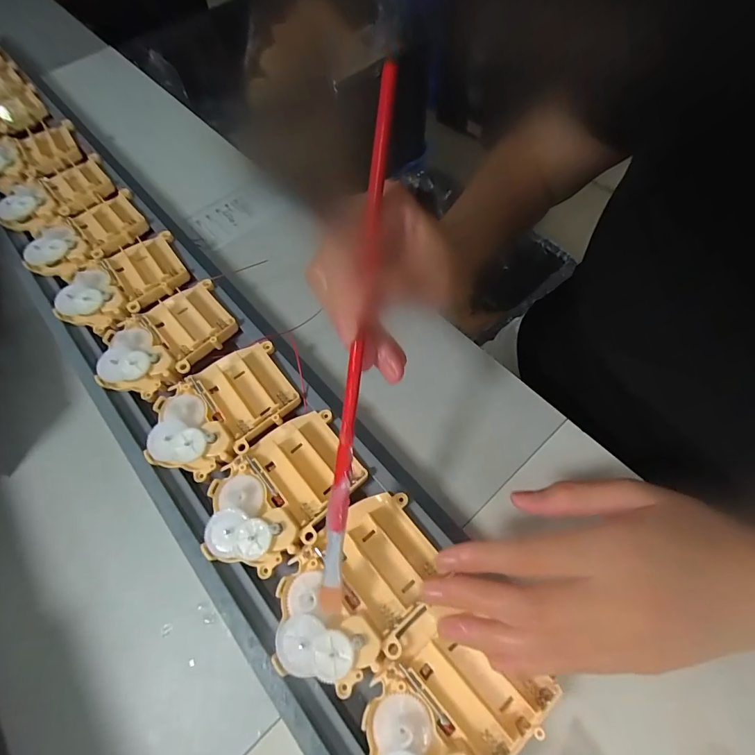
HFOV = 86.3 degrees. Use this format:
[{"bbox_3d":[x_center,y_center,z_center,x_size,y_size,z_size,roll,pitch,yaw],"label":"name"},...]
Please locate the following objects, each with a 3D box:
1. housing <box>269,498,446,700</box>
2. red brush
[{"bbox_3d":[-0.013,0.117,0.224,0.098,0.020,0.071,-34,66,-14],"label":"housing"},{"bbox_3d":[-0.010,-0.003,0.185,0.010,0.009,0.247,9,101,7],"label":"red brush"}]

